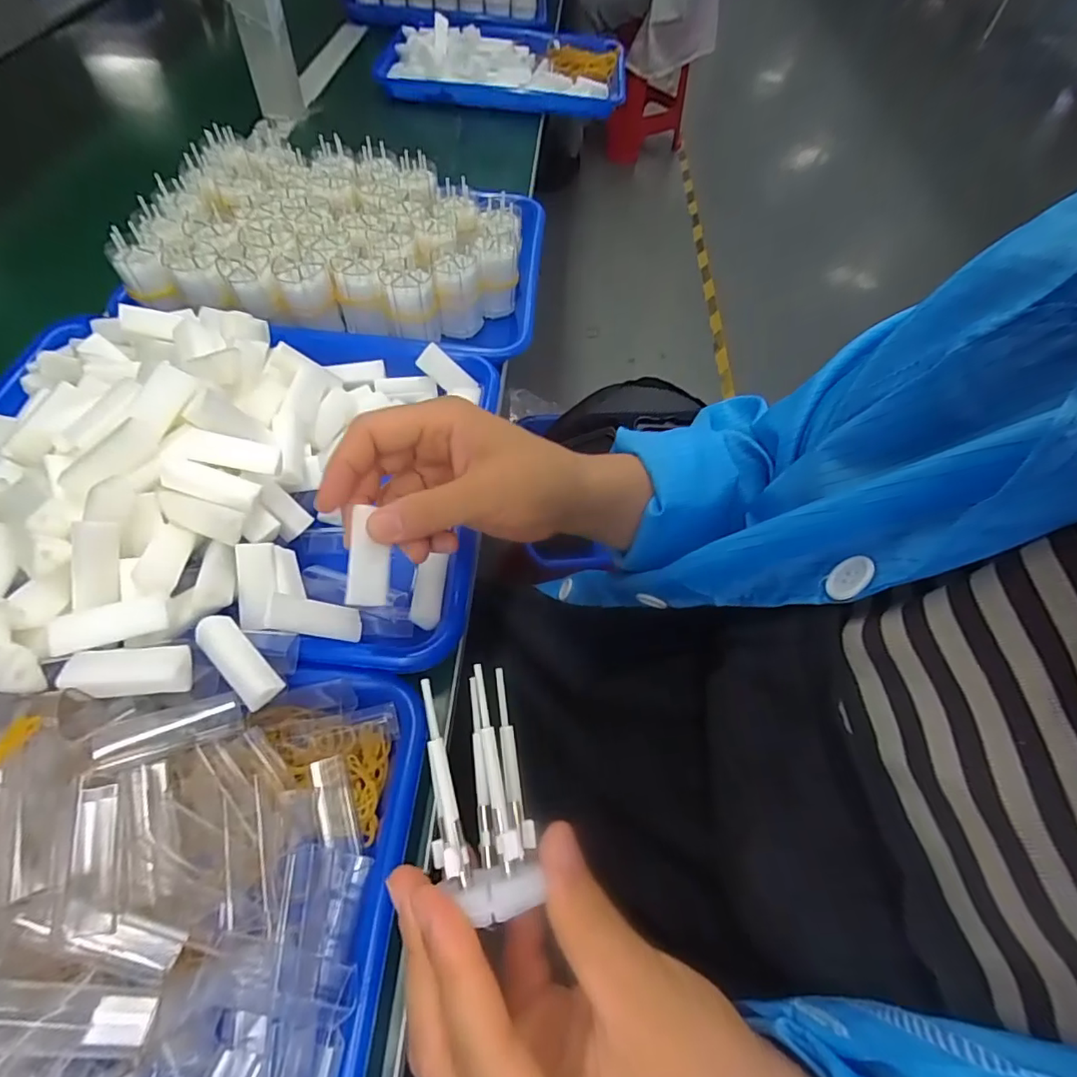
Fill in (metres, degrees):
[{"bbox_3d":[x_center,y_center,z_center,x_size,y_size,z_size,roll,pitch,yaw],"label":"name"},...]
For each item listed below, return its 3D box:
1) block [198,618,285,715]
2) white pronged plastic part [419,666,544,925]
[{"bbox_3d":[-0.138,0.056,0.254,0.017,0.008,0.048,-39,81,-25],"label":"block"},{"bbox_3d":[-0.020,0.083,0.186,0.029,0.029,0.071,-8,66,-10],"label":"white pronged plastic part"}]

